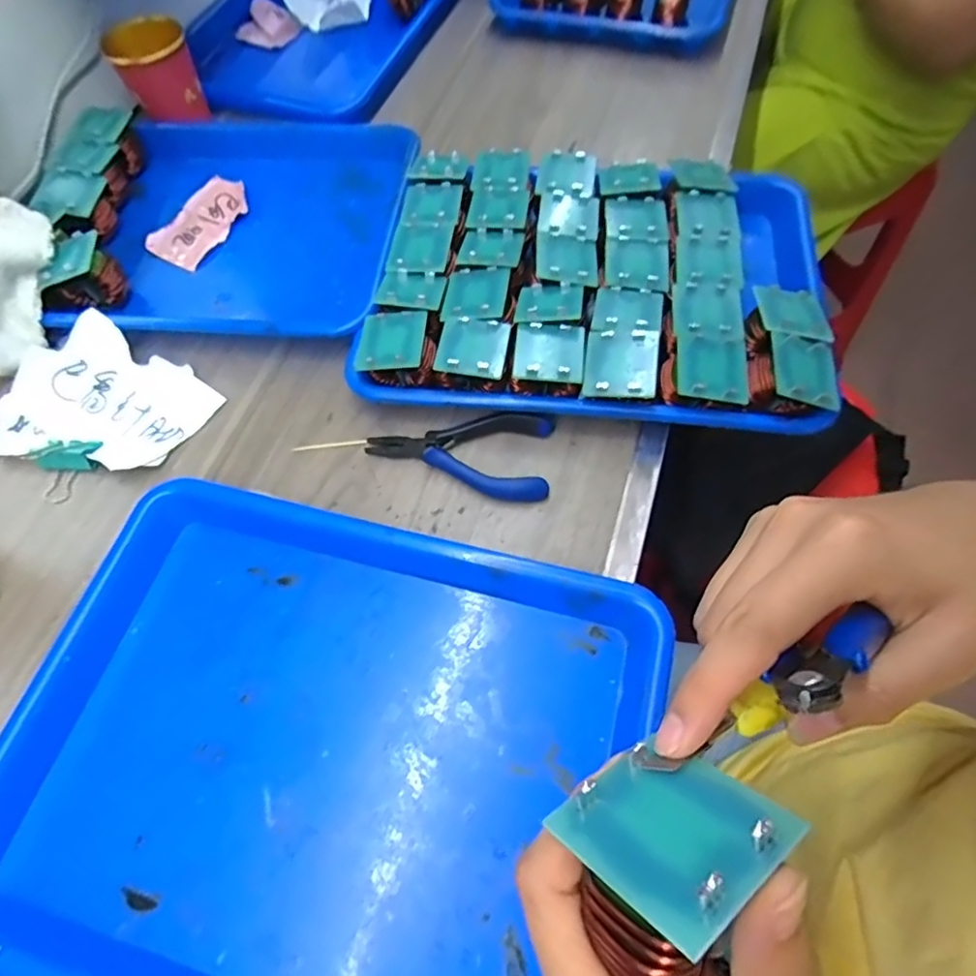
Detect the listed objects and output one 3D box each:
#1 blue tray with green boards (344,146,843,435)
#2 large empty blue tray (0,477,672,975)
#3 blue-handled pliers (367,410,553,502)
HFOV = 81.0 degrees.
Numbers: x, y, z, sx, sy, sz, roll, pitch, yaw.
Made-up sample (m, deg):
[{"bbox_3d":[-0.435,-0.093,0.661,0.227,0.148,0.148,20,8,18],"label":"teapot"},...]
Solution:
[{"bbox_3d":[0.079,-0.154,0.421,0.302,0.057,0.241,8,64,7],"label":"blue tray with green boards"},{"bbox_3d":[-0.091,0.139,0.304,0.324,0.028,0.250,13,65,9],"label":"large empty blue tray"},{"bbox_3d":[-0.021,-0.024,0.389,0.124,0.019,0.058,4,64,5],"label":"blue-handled pliers"}]

